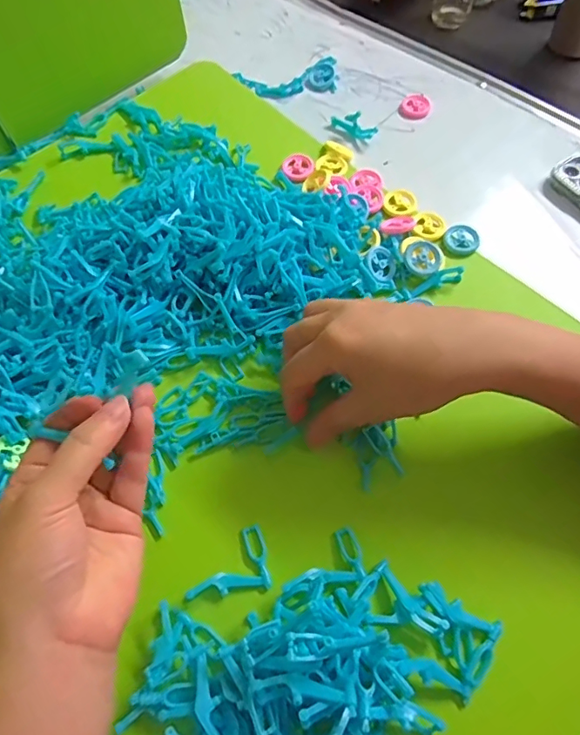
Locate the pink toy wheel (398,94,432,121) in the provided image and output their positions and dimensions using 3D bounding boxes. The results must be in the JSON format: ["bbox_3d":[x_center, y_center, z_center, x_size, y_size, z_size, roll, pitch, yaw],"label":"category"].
[{"bbox_3d":[0.128,-0.265,0.516,0.031,0.007,0.037,16,64,11],"label":"pink toy wheel"}]

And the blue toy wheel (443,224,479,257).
[{"bbox_3d":[0.142,-0.106,0.419,0.028,0.006,0.030,-1,62,2],"label":"blue toy wheel"}]

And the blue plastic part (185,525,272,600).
[{"bbox_3d":[-0.038,0.119,0.312,0.048,0.013,0.037,-10,62,-2],"label":"blue plastic part"}]

